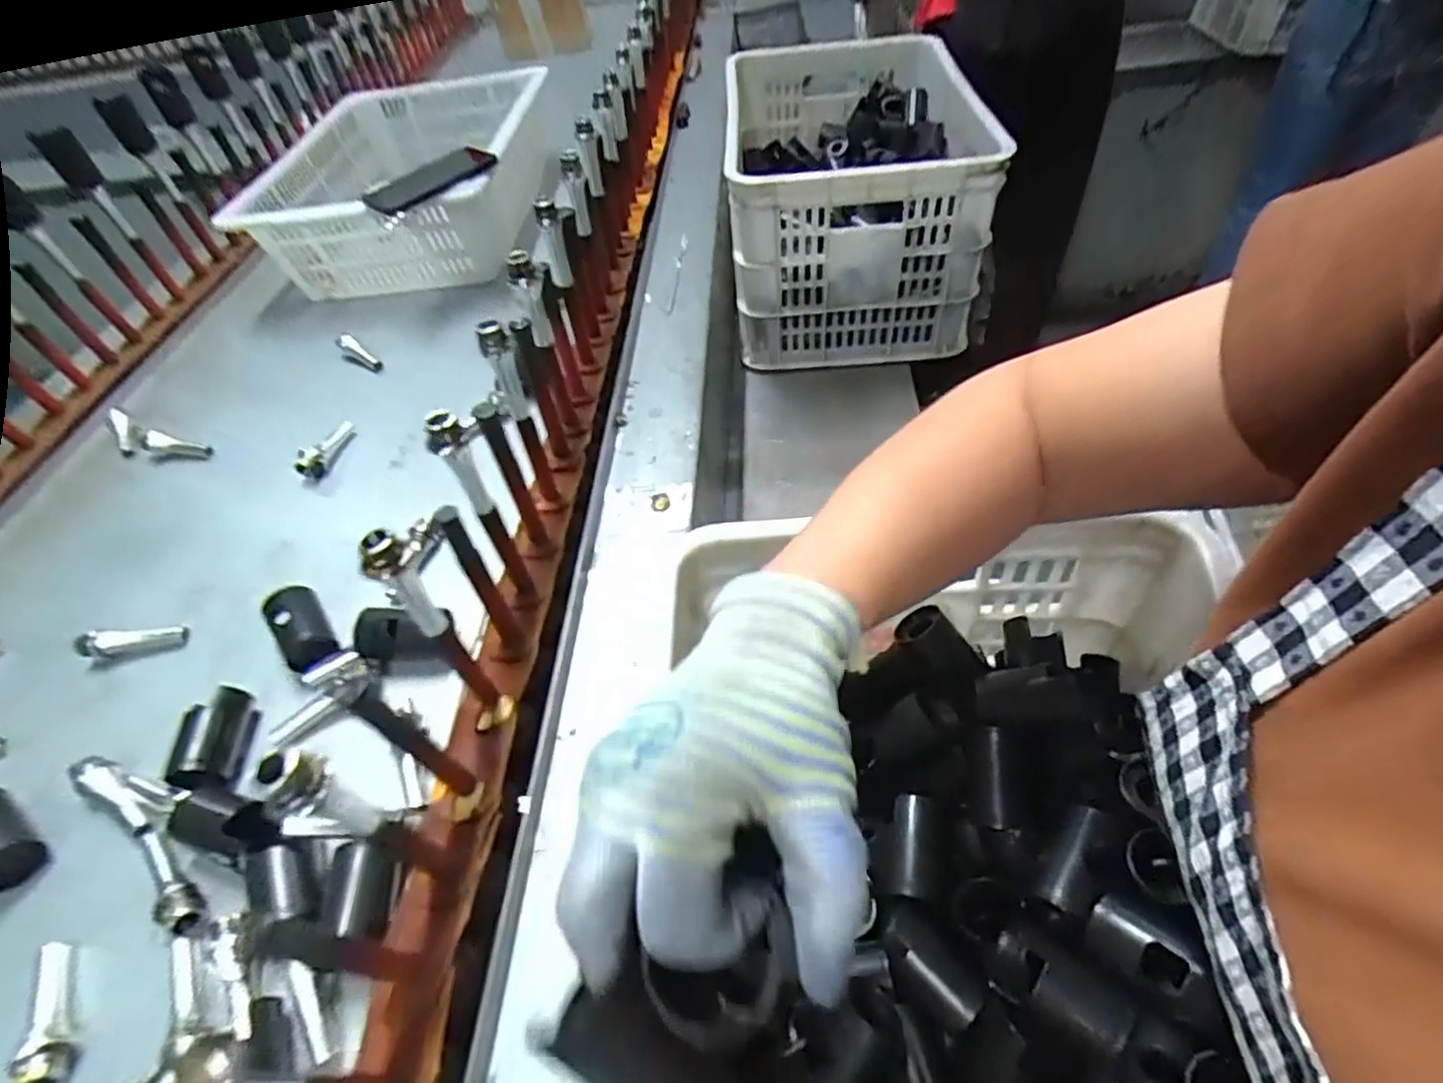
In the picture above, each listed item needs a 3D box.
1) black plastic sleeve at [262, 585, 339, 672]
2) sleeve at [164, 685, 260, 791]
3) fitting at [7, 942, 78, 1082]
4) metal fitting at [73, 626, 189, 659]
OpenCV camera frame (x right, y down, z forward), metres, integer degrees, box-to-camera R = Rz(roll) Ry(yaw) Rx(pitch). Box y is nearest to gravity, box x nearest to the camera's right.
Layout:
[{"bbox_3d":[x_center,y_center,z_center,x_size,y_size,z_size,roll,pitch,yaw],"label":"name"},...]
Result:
[{"bbox_3d":[-0.343,0.072,0.545,0.039,0.034,0.080,-32,48,-26],"label":"black plastic sleeve"},{"bbox_3d":[-0.373,0.141,0.484,0.042,0.029,0.074,-13,42,-8],"label":"sleeve"},{"bbox_3d":[-0.401,0.283,0.399,0.019,0.027,0.078,-28,46,-23],"label":"fitting"},{"bbox_3d":[-0.498,0.081,0.560,0.083,0.019,0.022,-6,42,-1],"label":"metal fitting"}]

